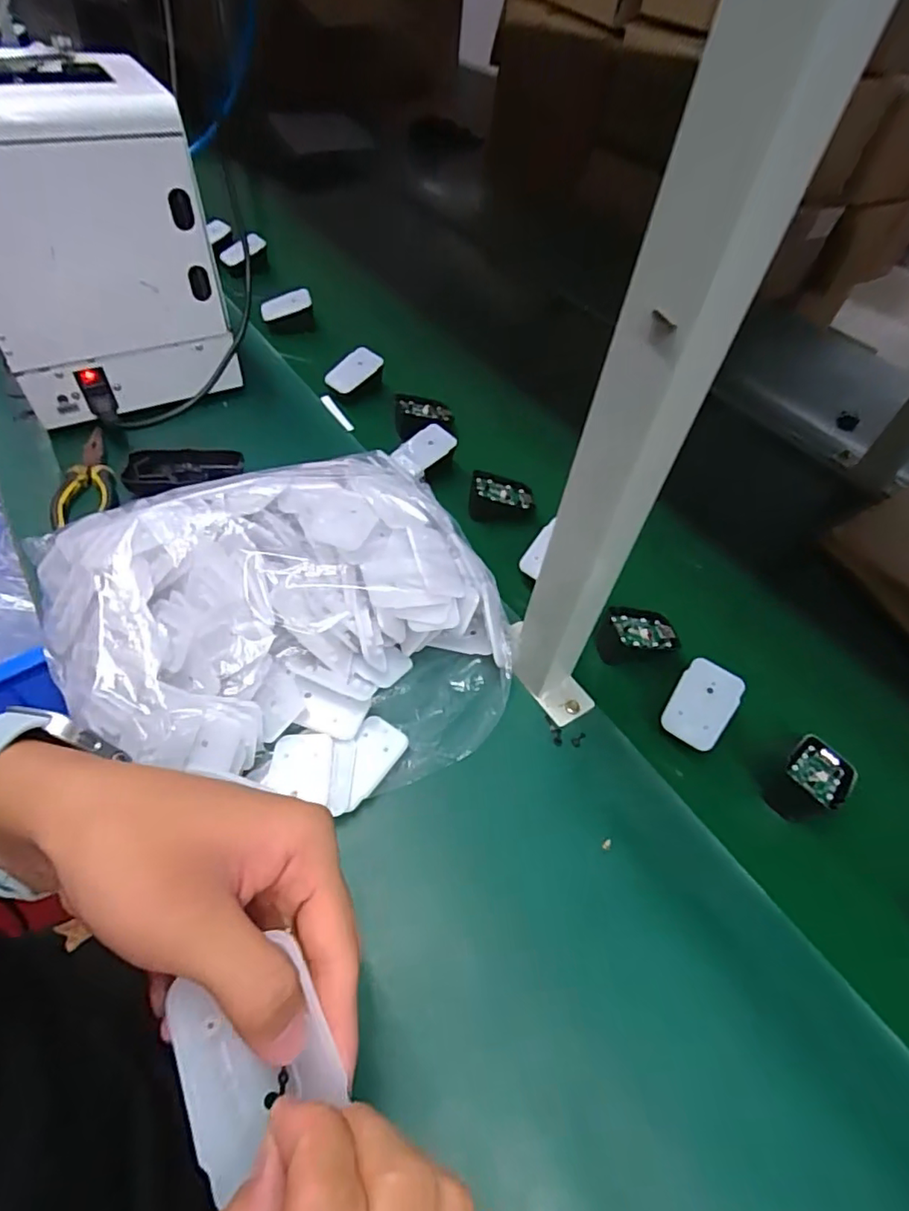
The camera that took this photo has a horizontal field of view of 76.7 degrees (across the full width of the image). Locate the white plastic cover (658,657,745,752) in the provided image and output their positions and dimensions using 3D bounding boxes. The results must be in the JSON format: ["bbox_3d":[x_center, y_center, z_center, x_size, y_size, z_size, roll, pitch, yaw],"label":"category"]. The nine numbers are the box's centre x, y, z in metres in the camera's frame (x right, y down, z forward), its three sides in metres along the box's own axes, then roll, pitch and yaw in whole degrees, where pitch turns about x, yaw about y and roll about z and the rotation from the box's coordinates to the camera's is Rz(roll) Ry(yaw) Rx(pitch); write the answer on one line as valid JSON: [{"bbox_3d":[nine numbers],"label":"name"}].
[{"bbox_3d":[0.196,0.078,0.454,0.046,0.004,0.068,30,78,14],"label":"white plastic cover"}]

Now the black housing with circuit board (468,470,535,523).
[{"bbox_3d":[0.050,-0.115,0.603,0.068,0.042,0.038,4,53,-3],"label":"black housing with circuit board"}]

